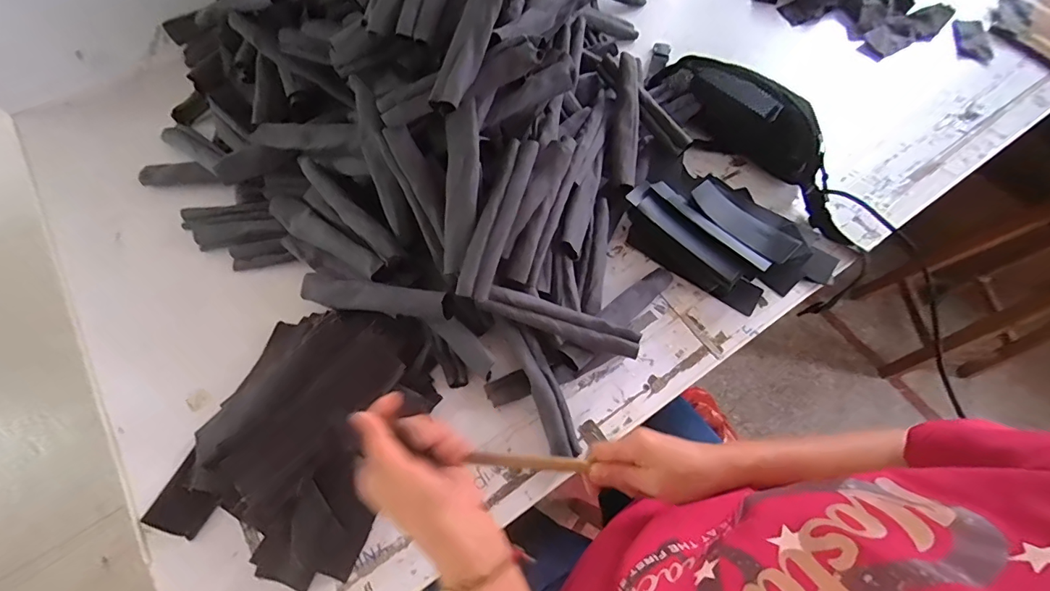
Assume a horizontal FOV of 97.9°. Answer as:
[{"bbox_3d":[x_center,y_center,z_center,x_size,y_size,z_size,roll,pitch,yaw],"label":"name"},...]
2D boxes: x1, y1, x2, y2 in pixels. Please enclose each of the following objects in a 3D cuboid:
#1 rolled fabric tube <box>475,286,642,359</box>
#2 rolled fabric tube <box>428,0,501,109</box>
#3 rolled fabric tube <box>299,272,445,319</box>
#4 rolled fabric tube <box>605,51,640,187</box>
[{"bbox_3d":[0.042,0.030,0.517,0.178,0.024,0.034,17,64,5],"label":"rolled fabric tube"},{"bbox_3d":[-0.046,-0.269,0.444,0.032,0.022,0.182,20,90,5],"label":"rolled fabric tube"},{"bbox_3d":[-0.176,0.000,0.520,0.183,0.027,0.036,8,65,14],"label":"rolled fabric tube"},{"bbox_3d":[0.134,-0.235,0.618,0.043,0.031,0.180,5,82,-1],"label":"rolled fabric tube"}]

